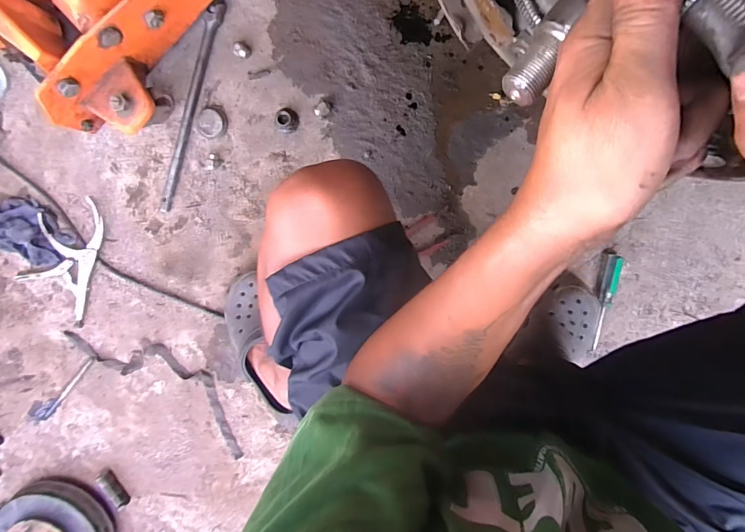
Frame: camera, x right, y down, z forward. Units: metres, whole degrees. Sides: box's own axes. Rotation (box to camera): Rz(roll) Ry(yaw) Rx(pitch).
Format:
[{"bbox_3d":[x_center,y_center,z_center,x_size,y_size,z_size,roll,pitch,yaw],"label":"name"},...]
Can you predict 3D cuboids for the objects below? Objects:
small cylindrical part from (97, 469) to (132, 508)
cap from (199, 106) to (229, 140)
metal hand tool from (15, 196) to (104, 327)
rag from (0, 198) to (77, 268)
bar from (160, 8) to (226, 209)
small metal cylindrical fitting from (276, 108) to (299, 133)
[{"bbox_3d":[-0.510,0.441,0.804,0.027,0.021,0.077,-32,95,7],"label":"small cylindrical part"},{"bbox_3d":[-0.274,-0.246,0.691,0.047,0.013,0.054,7,98,3],"label":"cap"},{"bbox_3d":[-0.573,-0.018,0.742,0.128,0.030,0.238,18,101,-5],"label":"metal hand tool"},{"bbox_3d":[-0.657,-0.073,0.738,0.226,0.032,0.105,23,99,0],"label":"rag"},{"bbox_3d":[-0.317,-0.267,0.697,0.025,0.020,0.356,21,99,1],"label":"bar"},{"bbox_3d":[-0.147,-0.248,0.682,0.039,0.029,0.039,1,98,4],"label":"small metal cylindrical fitting"}]

